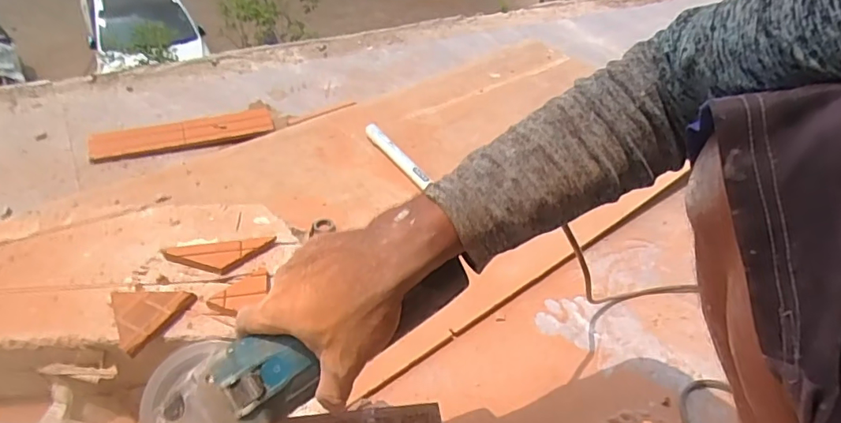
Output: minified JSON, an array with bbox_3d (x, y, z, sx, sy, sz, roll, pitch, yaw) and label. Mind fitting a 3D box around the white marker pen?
[{"bbox_3d":[-0.041,-0.095,0.896,0.021,0.025,0.181,-22,48,-29],"label":"white marker pen"}]

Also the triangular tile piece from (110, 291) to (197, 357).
[{"bbox_3d":[-0.270,0.097,0.507,0.067,0.011,0.076,22,43,17],"label":"triangular tile piece"}]

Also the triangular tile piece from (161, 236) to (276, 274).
[{"bbox_3d":[-0.217,0.048,0.572,0.110,0.012,0.041,-12,44,-20],"label":"triangular tile piece"}]

